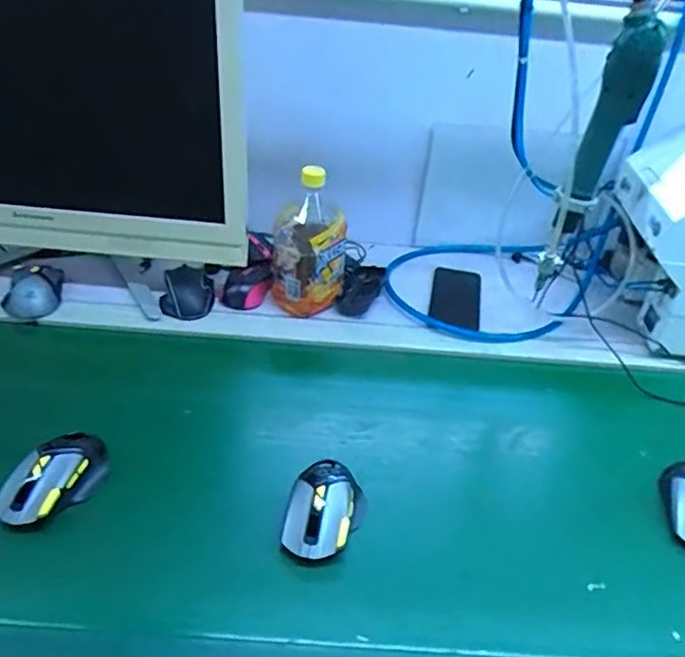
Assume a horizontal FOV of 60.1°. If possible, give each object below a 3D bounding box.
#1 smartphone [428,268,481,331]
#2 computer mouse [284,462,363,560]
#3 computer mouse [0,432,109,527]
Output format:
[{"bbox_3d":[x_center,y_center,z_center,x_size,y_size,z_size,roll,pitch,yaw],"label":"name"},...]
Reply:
[{"bbox_3d":[0.166,-0.045,0.871,0.070,0.007,0.136,11,37,7],"label":"smartphone"},{"bbox_3d":[-0.016,0.169,0.565,0.067,0.034,0.106,9,37,4],"label":"computer mouse"},{"bbox_3d":[-0.276,0.145,0.574,0.064,0.042,0.114,19,41,19],"label":"computer mouse"}]

